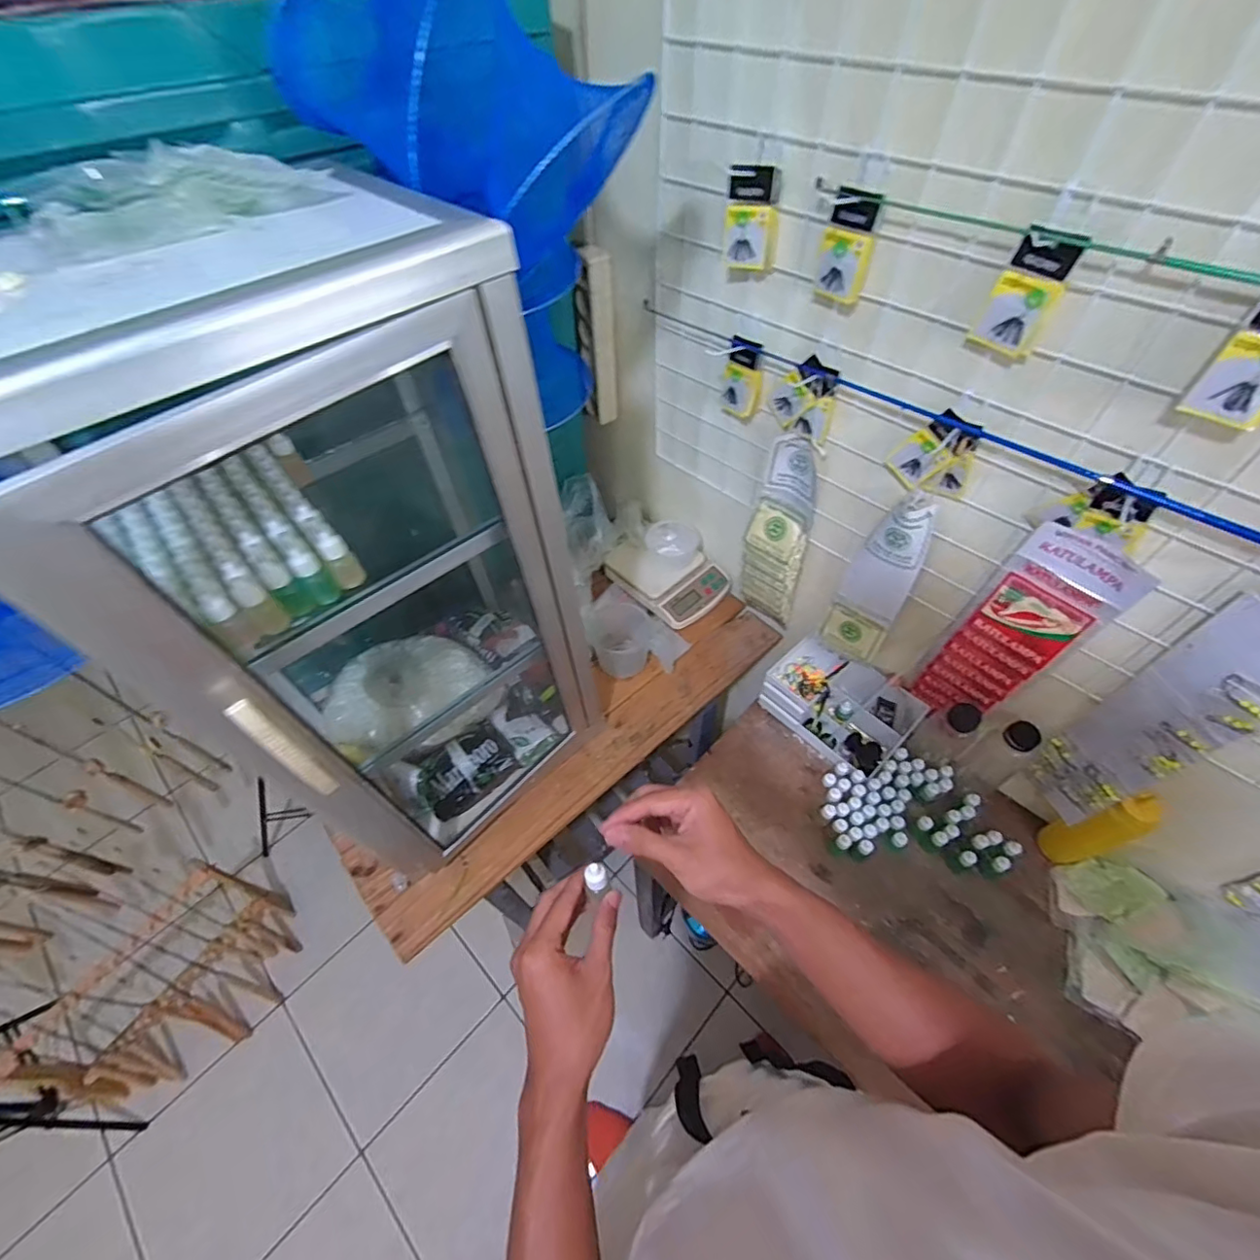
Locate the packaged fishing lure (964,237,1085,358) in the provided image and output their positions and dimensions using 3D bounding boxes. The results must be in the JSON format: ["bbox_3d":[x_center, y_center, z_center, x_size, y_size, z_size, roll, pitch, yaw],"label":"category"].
[{"bbox_3d":[0.352,-0.298,0.492,0.055,0.091,0.017,31,60,23],"label":"packaged fishing lure"}]

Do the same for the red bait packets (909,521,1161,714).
[{"bbox_3d":[0.482,0.019,0.700,0.116,0.347,0.024,37,62,25],"label":"red bait packets"}]

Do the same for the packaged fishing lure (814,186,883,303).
[{"bbox_3d":[0.222,-0.395,0.565,0.022,0.092,0.052,-35,61,-25],"label":"packaged fishing lure"}]

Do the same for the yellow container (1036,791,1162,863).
[{"bbox_3d":[0.649,0.279,0.763,0.064,0.207,0.056,-18,55,-12],"label":"yellow container"}]

